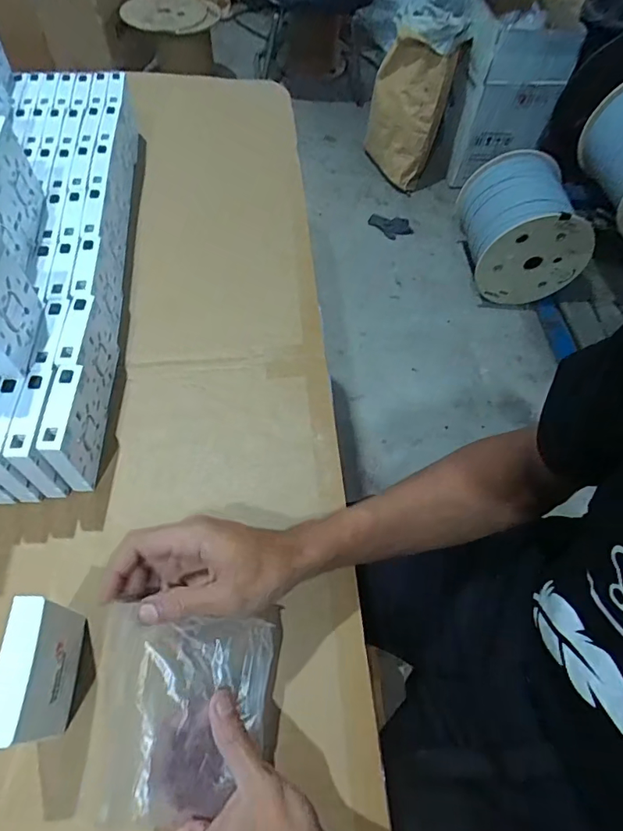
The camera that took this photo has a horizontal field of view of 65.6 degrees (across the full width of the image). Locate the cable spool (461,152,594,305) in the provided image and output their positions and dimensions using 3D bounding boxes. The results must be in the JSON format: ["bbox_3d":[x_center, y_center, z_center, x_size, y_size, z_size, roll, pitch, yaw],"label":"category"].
[{"bbox_3d":[0.692,-0.625,1.589,0.322,0.332,0.386,4,59,-3],"label":"cable spool"}]

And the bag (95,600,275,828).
[{"bbox_3d":[-0.078,0.188,0.320,0.113,0.019,0.114,15,48,-30],"label":"bag"}]

